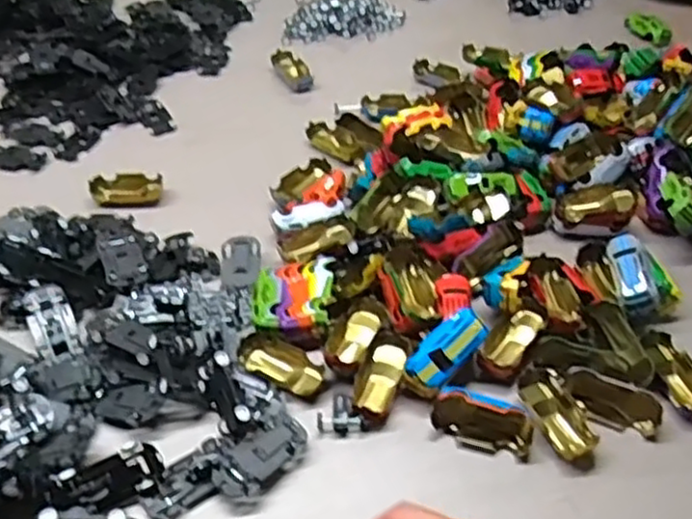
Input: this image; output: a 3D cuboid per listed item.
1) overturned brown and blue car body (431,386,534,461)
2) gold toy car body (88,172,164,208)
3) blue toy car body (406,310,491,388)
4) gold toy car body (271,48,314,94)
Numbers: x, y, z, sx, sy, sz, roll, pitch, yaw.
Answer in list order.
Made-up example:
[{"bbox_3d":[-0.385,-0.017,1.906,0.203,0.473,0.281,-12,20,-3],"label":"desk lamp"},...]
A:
[{"bbox_3d":[0.091,0.107,0.482,0.065,0.023,0.035,12,47,12],"label":"overturned brown and blue car body"},{"bbox_3d":[-0.200,-0.064,0.662,0.062,0.017,0.027,-10,46,-9],"label":"gold toy car body"},{"bbox_3d":[0.070,0.061,0.503,0.061,0.012,0.030,-43,56,-6],"label":"blue toy car body"},{"bbox_3d":[-0.061,-0.212,0.813,0.031,0.015,0.070,-22,50,-20],"label":"gold toy car body"}]

